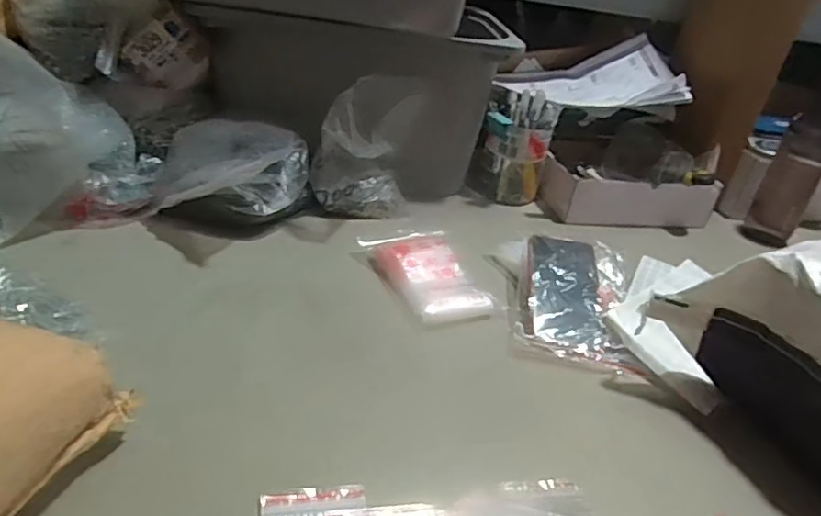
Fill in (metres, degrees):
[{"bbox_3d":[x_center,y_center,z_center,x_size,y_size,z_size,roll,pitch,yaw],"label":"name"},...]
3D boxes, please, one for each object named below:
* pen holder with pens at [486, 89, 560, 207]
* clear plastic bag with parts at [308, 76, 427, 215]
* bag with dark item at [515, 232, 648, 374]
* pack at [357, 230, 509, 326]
[{"bbox_3d":[0.149,-0.159,0.858,0.083,0.159,0.071,29,36,31],"label":"pen holder with pens"},{"bbox_3d":[-0.055,-0.128,0.727,0.124,0.173,0.089,6,30,-5],"label":"clear plastic bag with parts"},{"bbox_3d":[0.170,0.038,0.637,0.137,0.055,0.179,10,30,2],"label":"bag with dark item"},{"bbox_3d":[0.021,0.015,0.658,0.097,0.032,0.153,-10,35,-29],"label":"pack"}]

